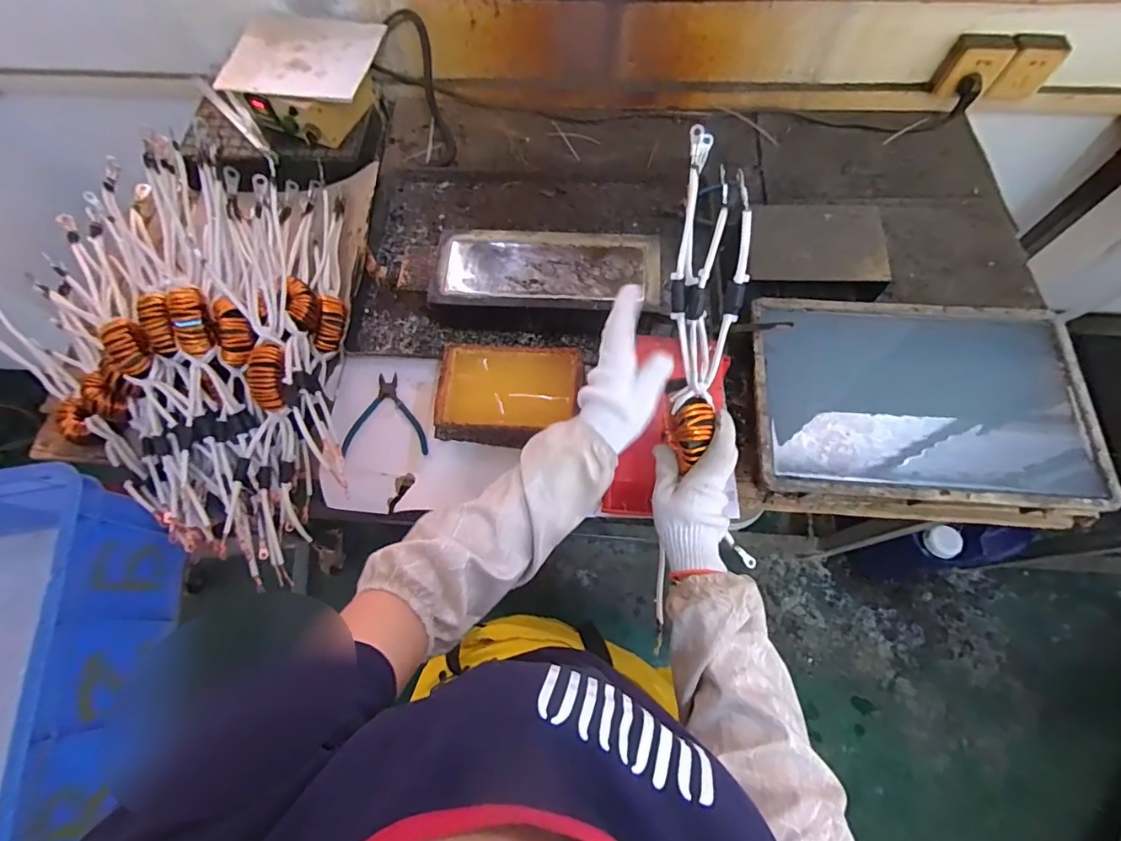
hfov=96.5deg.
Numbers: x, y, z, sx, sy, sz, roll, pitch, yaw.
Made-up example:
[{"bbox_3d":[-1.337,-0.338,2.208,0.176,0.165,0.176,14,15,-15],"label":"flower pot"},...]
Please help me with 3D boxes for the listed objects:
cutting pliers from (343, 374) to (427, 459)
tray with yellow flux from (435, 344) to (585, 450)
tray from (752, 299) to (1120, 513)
[{"bbox_3d":[-0.262,-0.012,0.762,0.125,0.017,0.135,-2,69,-1],"label":"cutting pliers"},{"bbox_3d":[-0.076,-0.036,0.742,0.208,0.071,0.142,4,69,2],"label":"tray with yellow flux"},{"bbox_3d":[0.490,-0.031,0.695,0.427,0.045,0.292,4,69,2],"label":"tray"}]

